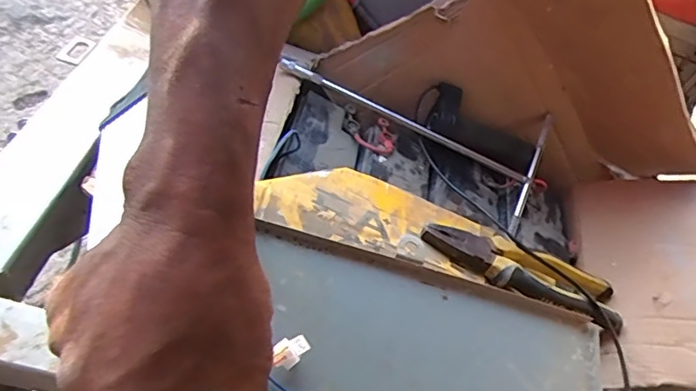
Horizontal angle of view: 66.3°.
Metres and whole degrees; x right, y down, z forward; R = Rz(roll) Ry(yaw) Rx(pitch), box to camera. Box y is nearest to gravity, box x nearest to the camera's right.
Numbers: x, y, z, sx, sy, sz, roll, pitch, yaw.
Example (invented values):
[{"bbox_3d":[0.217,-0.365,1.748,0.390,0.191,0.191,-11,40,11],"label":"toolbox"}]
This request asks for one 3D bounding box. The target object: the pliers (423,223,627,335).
[{"bbox_3d":[0.156,0.067,0.462,0.191,0.028,0.063,21,51,-11],"label":"pliers"}]

